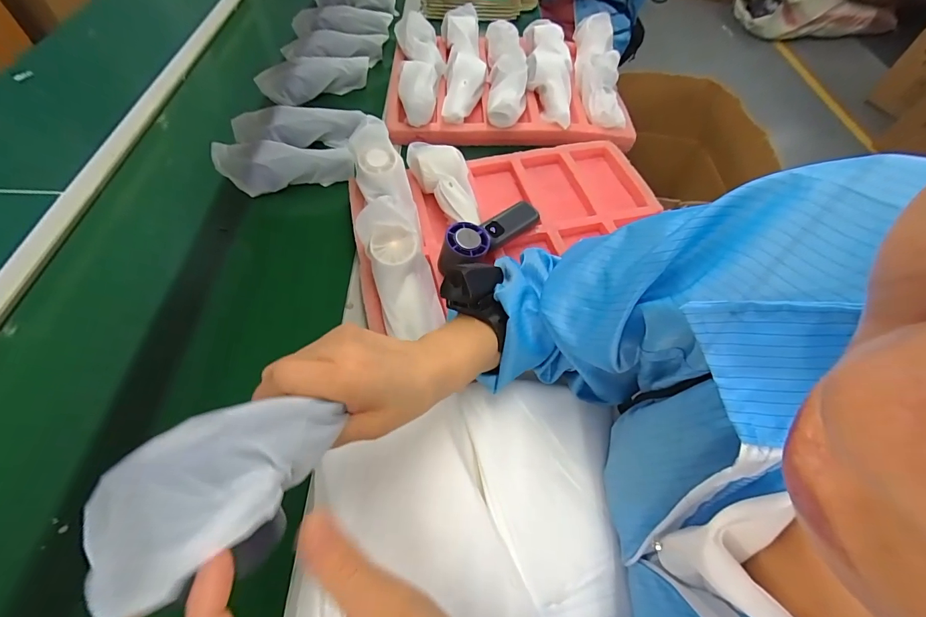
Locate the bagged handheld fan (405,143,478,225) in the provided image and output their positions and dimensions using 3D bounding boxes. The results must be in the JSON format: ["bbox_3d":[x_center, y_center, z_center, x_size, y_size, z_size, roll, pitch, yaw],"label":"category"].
[{"bbox_3d":[-0.020,-0.182,0.577,0.068,0.038,0.156,-28,73,-18],"label":"bagged handheld fan"}]

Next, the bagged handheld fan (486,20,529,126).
[{"bbox_3d":[0.080,-0.428,0.741,0.071,0.079,0.273,3,57,-2],"label":"bagged handheld fan"}]

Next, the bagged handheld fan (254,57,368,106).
[{"bbox_3d":[-0.269,-0.423,0.747,0.195,0.065,0.047,-24,62,-18],"label":"bagged handheld fan"}]

